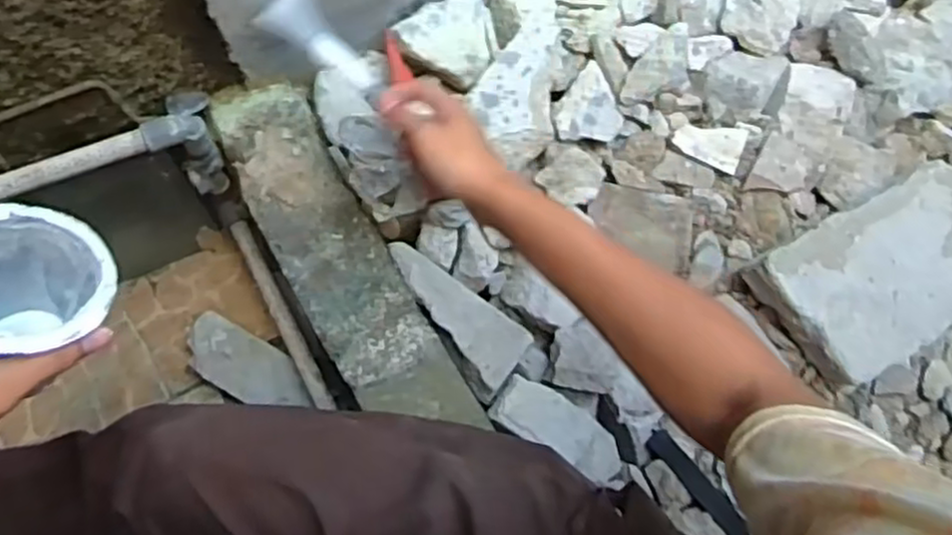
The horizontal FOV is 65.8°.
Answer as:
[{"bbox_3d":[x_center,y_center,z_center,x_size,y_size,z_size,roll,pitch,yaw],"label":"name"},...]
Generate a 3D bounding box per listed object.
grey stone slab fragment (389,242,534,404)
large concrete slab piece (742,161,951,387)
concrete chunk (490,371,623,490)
[{"bbox_3d":[-0.030,0.052,0.773,0.175,0.030,0.074,38,77,8],"label":"grey stone slab fragment"},{"bbox_3d":[0.441,0.011,0.790,0.254,0.091,0.158,-27,77,-9],"label":"large concrete slab piece"},{"bbox_3d":[0.088,0.167,0.761,0.139,0.038,0.058,30,76,6],"label":"concrete chunk"}]

